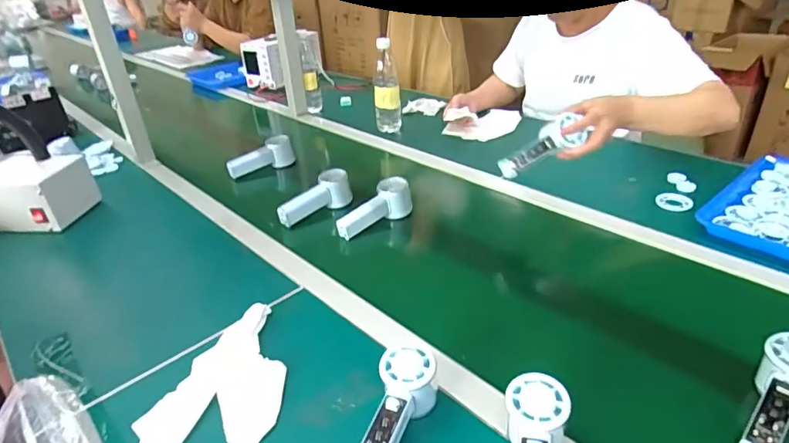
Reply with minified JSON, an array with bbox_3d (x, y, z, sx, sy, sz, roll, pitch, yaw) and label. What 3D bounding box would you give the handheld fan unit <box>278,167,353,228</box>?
[{"bbox_3d":[-0.152,-0.047,0.929,0.151,0.064,0.047,-24,37,-32],"label":"handheld fan unit"}]

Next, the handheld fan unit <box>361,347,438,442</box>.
[{"bbox_3d":[-0.002,0.200,0.494,0.056,0.056,0.155,11,47,22],"label":"handheld fan unit"}]

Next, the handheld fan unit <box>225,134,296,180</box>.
[{"bbox_3d":[-0.303,-0.149,1.124,0.148,0.065,0.046,-14,32,-18],"label":"handheld fan unit"}]

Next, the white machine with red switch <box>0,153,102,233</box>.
[{"bbox_3d":[-0.708,-0.062,0.982,0.172,0.104,0.154,2,31,8],"label":"white machine with red switch"}]

